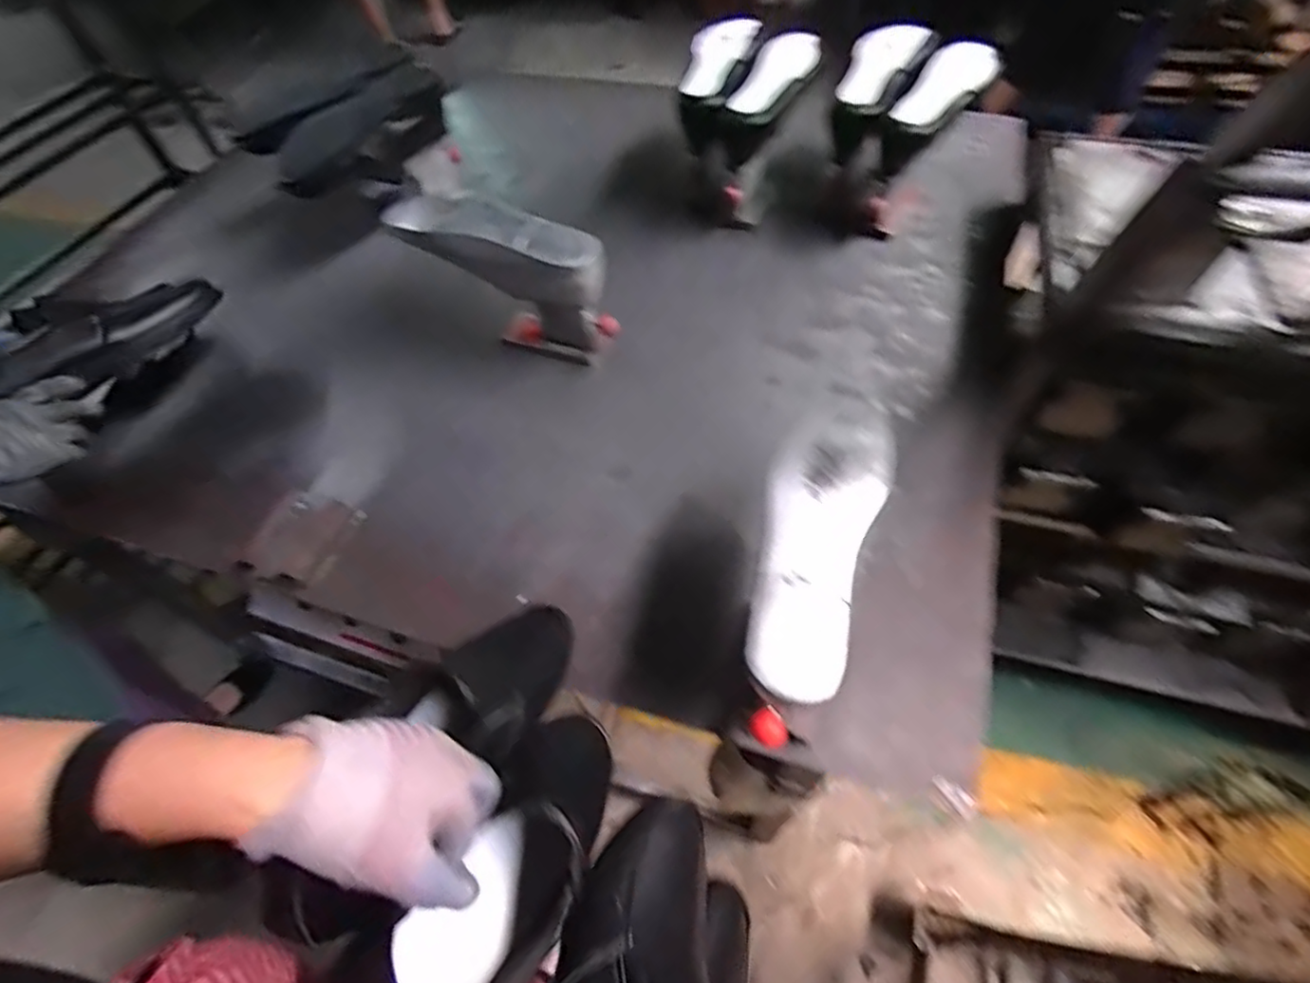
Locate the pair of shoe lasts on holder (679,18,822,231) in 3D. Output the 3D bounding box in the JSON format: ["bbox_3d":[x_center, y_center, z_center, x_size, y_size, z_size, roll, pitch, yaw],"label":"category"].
[{"bbox_3d":[0.150,-0.602,1.058,0.189,0.190,0.286,13,59,13],"label":"pair of shoe lasts on holder"}]

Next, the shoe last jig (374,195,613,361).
[{"bbox_3d":[-0.208,-0.286,0.865,0.309,0.191,0.086,20,60,16],"label":"shoe last jig"}]

